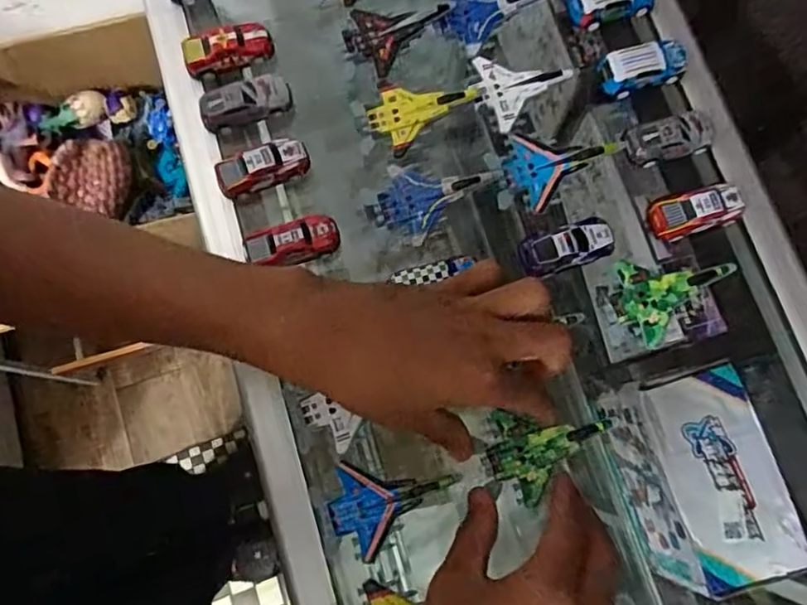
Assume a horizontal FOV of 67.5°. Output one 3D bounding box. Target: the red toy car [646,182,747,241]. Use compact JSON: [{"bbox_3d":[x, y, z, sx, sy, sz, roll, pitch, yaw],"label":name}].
[{"bbox_3d":[0.201,-0.062,0.412,0.062,0.016,0.028,-14,77,-5],"label":"red toy car"}]

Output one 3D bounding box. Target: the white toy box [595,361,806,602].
[{"bbox_3d":[0.263,0.156,0.549,0.092,0.108,0.171,-15,77,-5],"label":"white toy box"}]

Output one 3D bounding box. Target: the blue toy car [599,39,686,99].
[{"bbox_3d":[0.174,-0.171,0.435,0.065,0.021,0.028,-17,78,-5],"label":"blue toy car"}]

